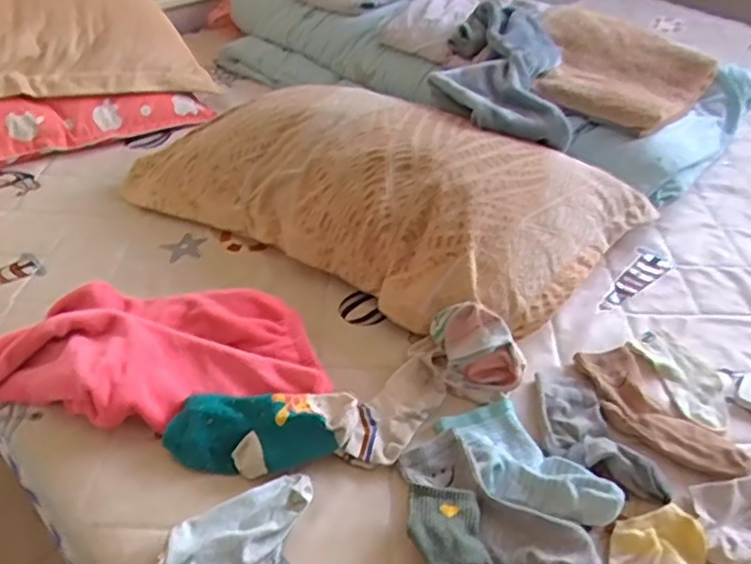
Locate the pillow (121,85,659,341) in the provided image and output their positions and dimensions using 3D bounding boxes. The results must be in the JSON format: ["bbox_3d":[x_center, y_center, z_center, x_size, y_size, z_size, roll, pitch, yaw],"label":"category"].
[{"bbox_3d":[-0.012,-0.140,0.924,0.766,0.149,0.364,17,44,16],"label":"pillow"}]

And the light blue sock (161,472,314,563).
[{"bbox_3d":[-0.135,0.236,0.596,0.067,0.036,0.161,33,50,30],"label":"light blue sock"}]

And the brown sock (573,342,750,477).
[{"bbox_3d":[0.318,0.143,0.714,0.103,0.015,0.200,-16,44,-19],"label":"brown sock"}]

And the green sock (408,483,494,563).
[{"bbox_3d":[0.087,0.256,0.575,0.081,0.023,0.156,-13,44,-16],"label":"green sock"}]

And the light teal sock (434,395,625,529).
[{"bbox_3d":[0.154,0.185,0.648,0.093,0.032,0.183,-23,47,-26],"label":"light teal sock"}]

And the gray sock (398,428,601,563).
[{"bbox_3d":[0.117,0.220,0.610,0.073,0.024,0.211,-33,52,-33],"label":"gray sock"}]

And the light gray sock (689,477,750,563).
[{"bbox_3d":[0.383,0.223,0.635,0.159,0.019,0.072,-18,45,-21],"label":"light gray sock"}]

